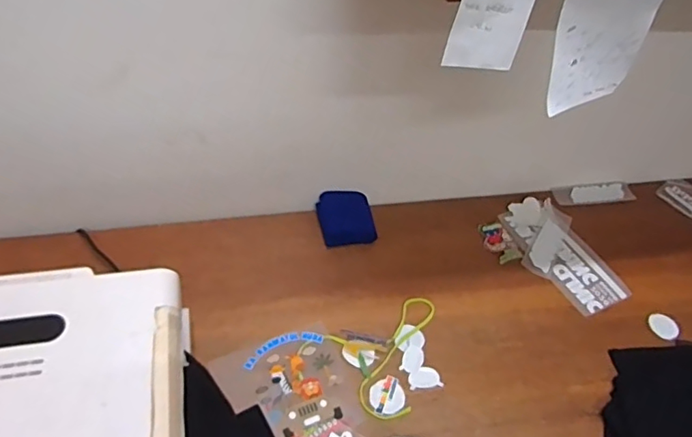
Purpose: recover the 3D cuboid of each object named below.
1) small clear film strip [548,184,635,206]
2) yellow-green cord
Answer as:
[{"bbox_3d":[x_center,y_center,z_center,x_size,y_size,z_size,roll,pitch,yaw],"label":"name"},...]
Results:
[{"bbox_3d":[0.583,-0.056,1.261,0.205,0.009,0.053,-6,50,-12],"label":"small clear film strip"},{"bbox_3d":[0.097,0.237,0.933,0.208,0.004,0.181,-19,53,-22],"label":"yellow-green cord"}]

